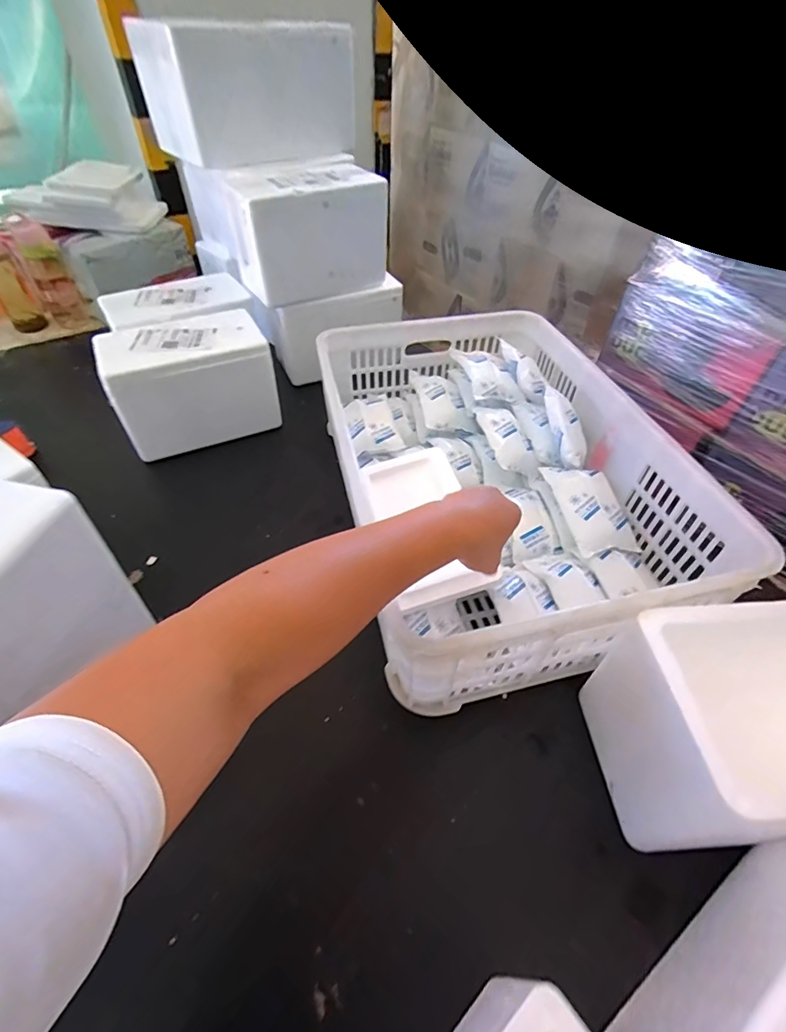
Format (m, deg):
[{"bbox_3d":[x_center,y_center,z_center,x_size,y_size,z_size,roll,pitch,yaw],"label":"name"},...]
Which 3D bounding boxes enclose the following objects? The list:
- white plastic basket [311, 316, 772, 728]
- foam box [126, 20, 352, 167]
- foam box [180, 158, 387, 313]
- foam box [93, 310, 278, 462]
[{"bbox_3d":[0.144,-0.069,0.672,0.386,0.196,0.593,-8,47,-9],"label":"white plastic basket"},{"bbox_3d":[-0.259,-0.785,0.848,0.342,0.182,0.166,-29,54,-26],"label":"foam box"},{"bbox_3d":[-0.213,-0.587,0.901,0.259,0.178,0.394,-21,51,-20],"label":"foam box"},{"bbox_3d":[-0.351,-0.227,0.803,0.252,0.178,0.155,-24,52,-23],"label":"foam box"}]

